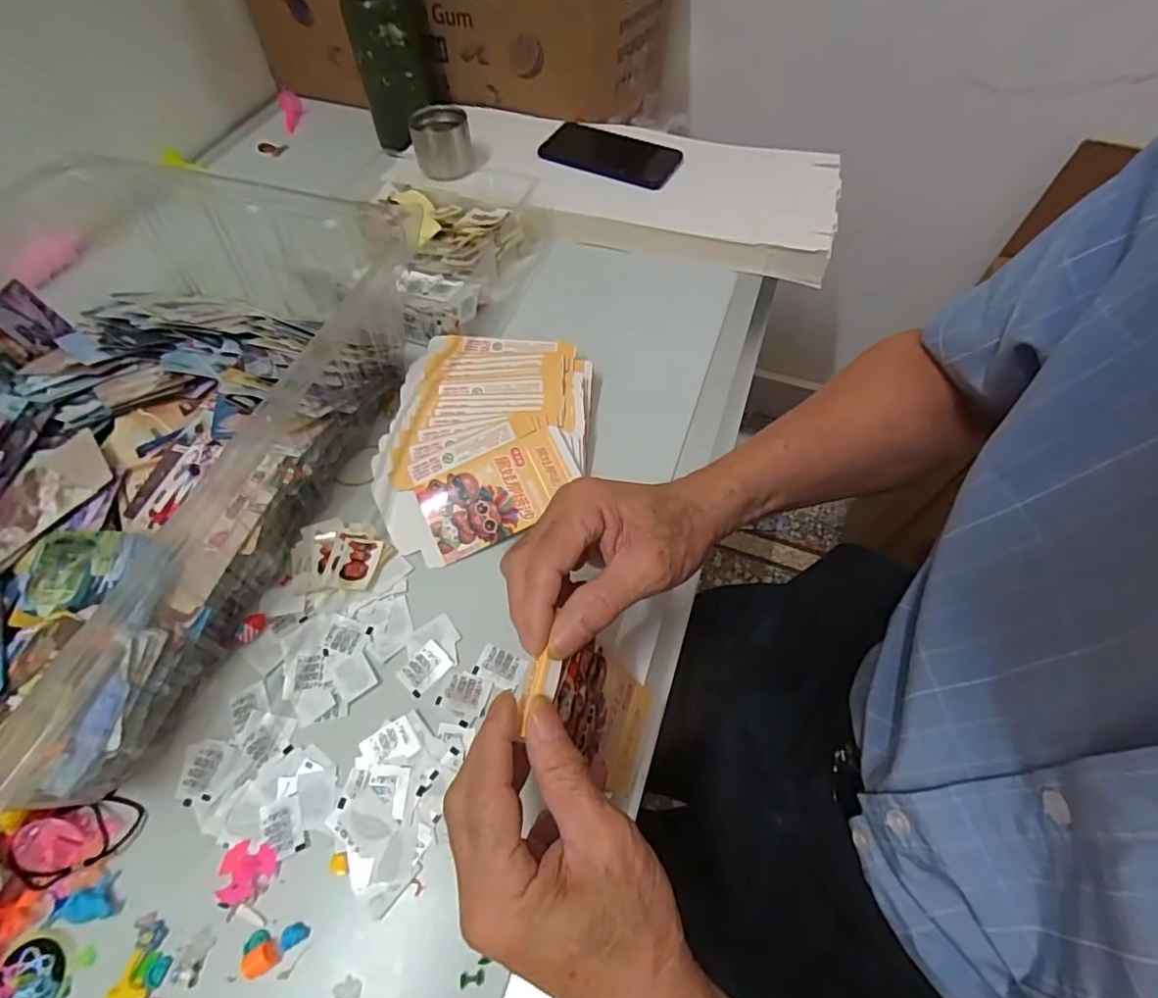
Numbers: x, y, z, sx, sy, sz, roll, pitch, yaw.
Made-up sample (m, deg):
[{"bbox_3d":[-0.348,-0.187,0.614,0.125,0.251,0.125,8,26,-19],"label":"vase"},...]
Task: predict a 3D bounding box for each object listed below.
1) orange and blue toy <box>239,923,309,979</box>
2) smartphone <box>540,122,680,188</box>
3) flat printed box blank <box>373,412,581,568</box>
[{"bbox_3d":[-0.160,0.233,0.297,0.031,0.009,0.019,-25,63,-14],"label":"orange and blue toy"},{"bbox_3d":[0.037,-0.397,0.654,0.152,0.012,0.079,22,61,13],"label":"smartphone"},{"bbox_3d":[-0.077,-0.007,0.426,0.140,0.006,0.086,-25,78,-4],"label":"flat printed box blank"}]

